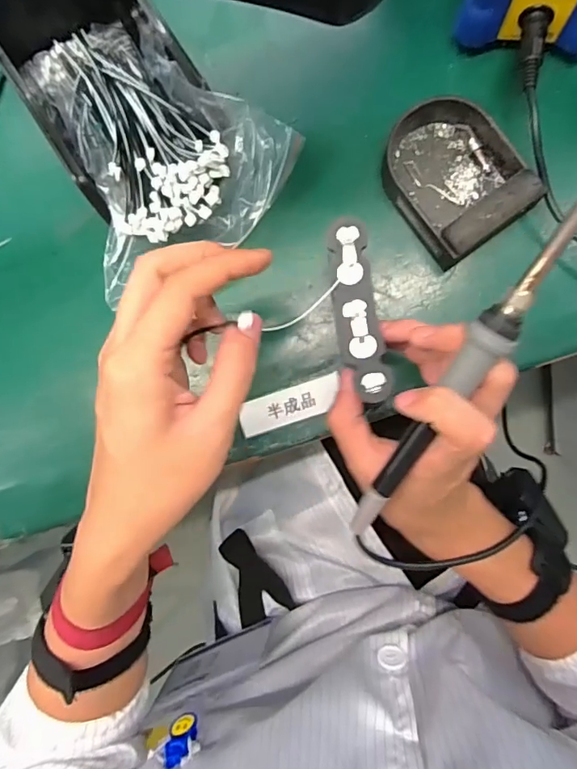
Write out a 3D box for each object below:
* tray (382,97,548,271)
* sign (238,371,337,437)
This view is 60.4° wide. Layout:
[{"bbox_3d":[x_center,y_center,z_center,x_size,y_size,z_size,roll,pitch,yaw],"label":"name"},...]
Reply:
[{"bbox_3d":[0.111,-0.143,0.339,0.076,0.038,0.102,-37,86,7],"label":"tray"},{"bbox_3d":[0.001,0.016,0.371,0.076,0.004,0.026,-19,88,8],"label":"sign"}]

